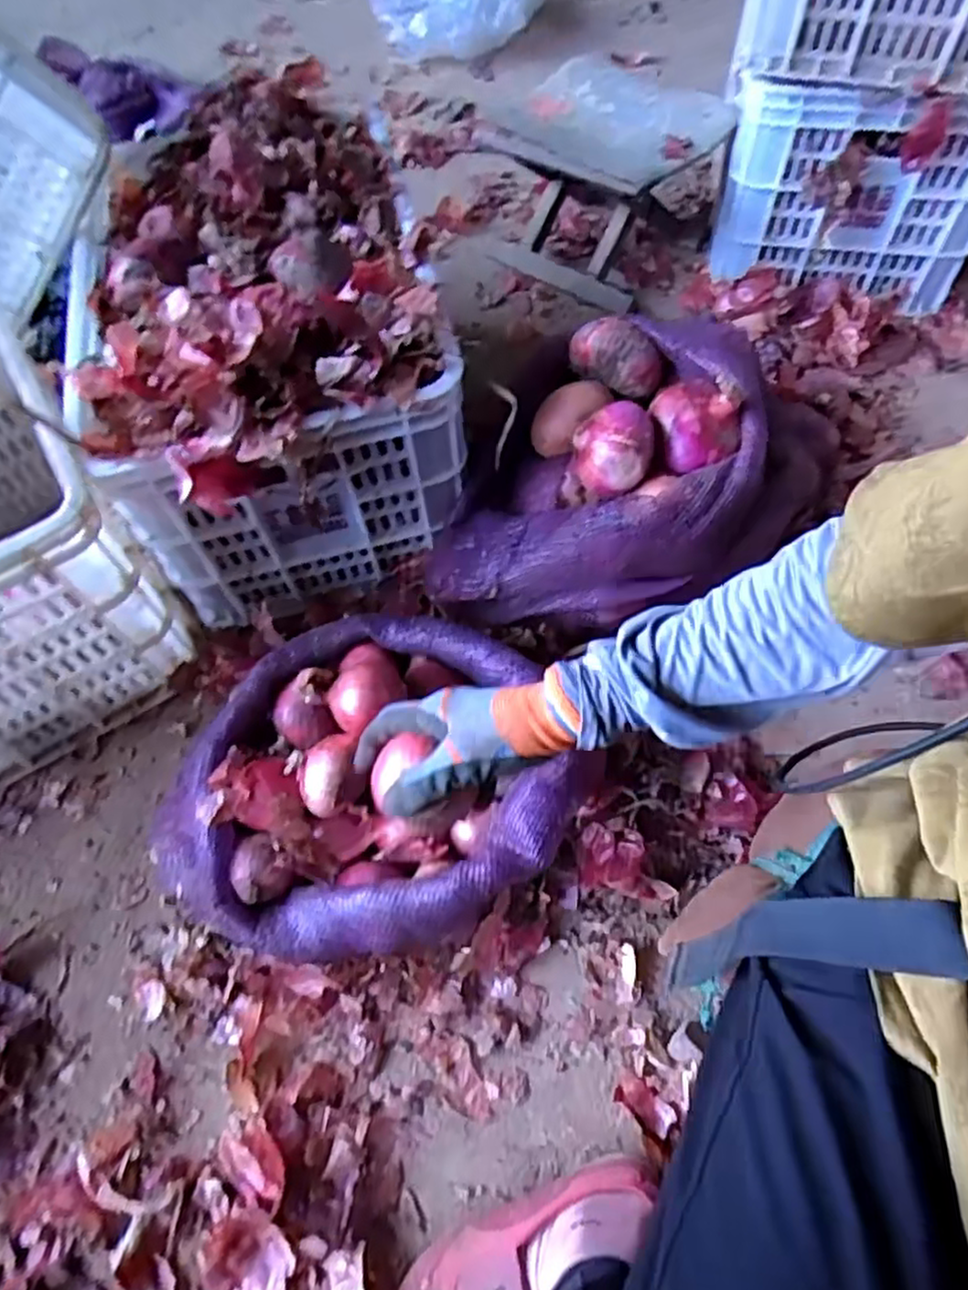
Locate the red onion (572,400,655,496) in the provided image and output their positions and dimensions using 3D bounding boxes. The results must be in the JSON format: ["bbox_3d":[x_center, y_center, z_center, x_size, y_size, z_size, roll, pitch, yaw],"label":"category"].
[{"bbox_3d":[0.123,-0.187,0.684,0.072,0.061,0.072,0,61,2],"label":"red onion"}]

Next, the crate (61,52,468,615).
[{"bbox_3d":[-0.239,-0.343,0.823,0.339,0.316,0.528,-13,61,-5],"label":"crate"}]

